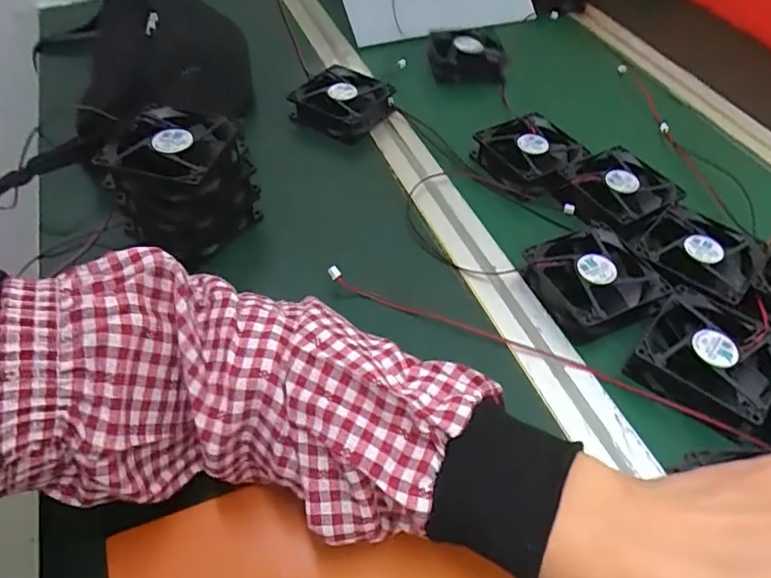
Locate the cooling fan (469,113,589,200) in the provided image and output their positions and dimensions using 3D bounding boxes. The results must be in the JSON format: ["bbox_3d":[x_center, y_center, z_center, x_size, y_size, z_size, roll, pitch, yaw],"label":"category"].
[{"bbox_3d":[0.133,-0.126,0.504,0.074,0.023,0.084,-23,55,-21],"label":"cooling fan"}]

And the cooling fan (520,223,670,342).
[{"bbox_3d":[0.155,-0.006,0.408,0.082,0.023,0.081,-14,52,-15],"label":"cooling fan"}]

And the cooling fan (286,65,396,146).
[{"bbox_3d":[-0.043,-0.190,0.548,0.088,0.028,0.085,37,57,24],"label":"cooling fan"}]

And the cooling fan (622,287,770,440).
[{"bbox_3d":[0.220,0.048,0.367,0.083,0.023,0.087,36,57,24],"label":"cooling fan"}]

